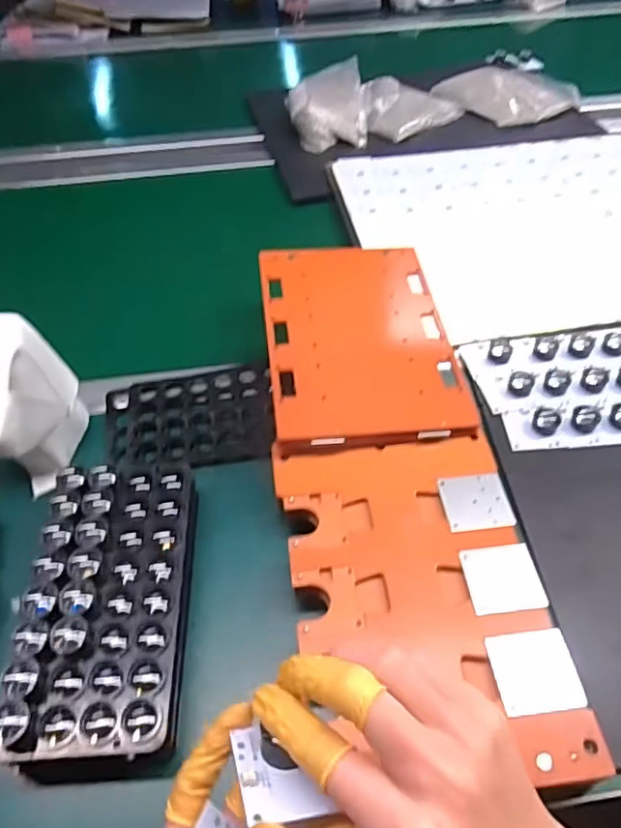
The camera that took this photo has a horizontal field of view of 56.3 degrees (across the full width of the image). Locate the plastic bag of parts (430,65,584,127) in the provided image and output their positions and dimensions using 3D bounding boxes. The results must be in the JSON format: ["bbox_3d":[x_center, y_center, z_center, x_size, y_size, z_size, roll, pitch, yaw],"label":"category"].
[{"bbox_3d":[0.298,-0.500,0.899,0.164,0.024,0.173,-29,55,-20],"label":"plastic bag of parts"}]

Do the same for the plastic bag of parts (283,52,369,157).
[{"bbox_3d":[0.025,-0.463,0.871,0.115,0.059,0.160,-7,51,-3],"label":"plastic bag of parts"}]

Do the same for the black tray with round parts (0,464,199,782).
[{"bbox_3d":[-0.133,0.125,0.390,0.098,0.049,0.194,-4,50,-1],"label":"black tray with round parts"}]

